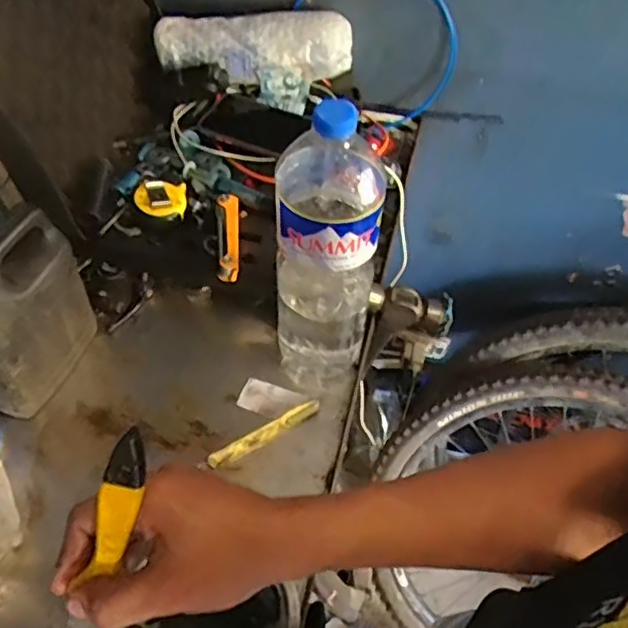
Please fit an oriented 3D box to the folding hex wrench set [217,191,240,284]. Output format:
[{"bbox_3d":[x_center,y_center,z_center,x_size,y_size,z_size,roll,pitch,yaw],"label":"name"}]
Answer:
[{"bbox_3d":[-0.094,-0.088,0.689,0.023,0.026,0.108,-2,54,-5],"label":"folding hex wrench set"}]

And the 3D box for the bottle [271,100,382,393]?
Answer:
[{"bbox_3d":[0.013,-0.047,0.564,0.090,0.305,0.095,6,54,1],"label":"bottle"}]

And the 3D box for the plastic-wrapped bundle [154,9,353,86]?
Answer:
[{"bbox_3d":[-0.076,-0.342,0.812,0.248,0.079,0.063,-1,54,-4],"label":"plastic-wrapped bundle"}]

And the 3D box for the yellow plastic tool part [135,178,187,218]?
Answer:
[{"bbox_3d":[-0.174,-0.133,0.712,0.055,0.023,0.053,-7,55,-8],"label":"yellow plastic tool part"}]

